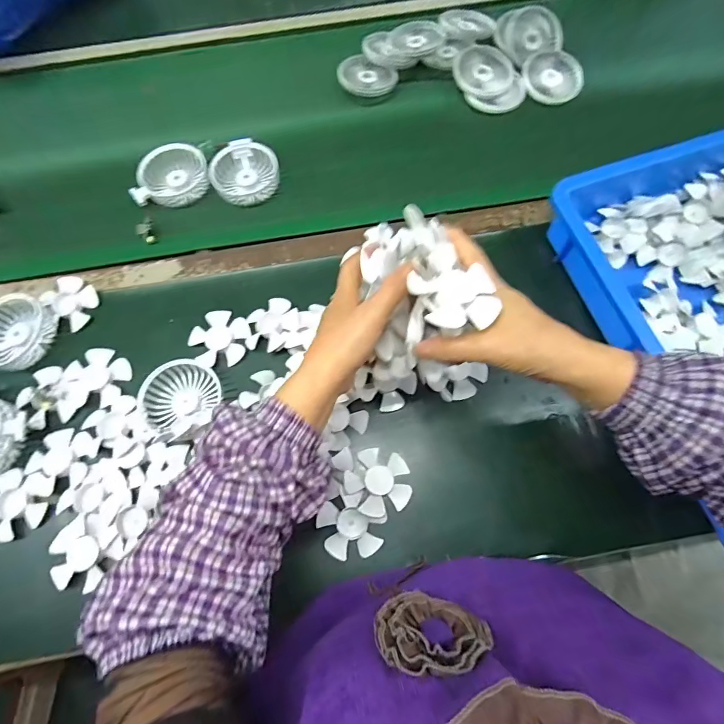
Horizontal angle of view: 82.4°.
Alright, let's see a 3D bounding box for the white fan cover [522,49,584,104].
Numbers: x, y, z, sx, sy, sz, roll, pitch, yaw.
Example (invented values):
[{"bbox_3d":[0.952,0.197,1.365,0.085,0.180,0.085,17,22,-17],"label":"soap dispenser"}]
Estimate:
[{"bbox_3d":[0.294,-0.443,0.633,0.089,0.019,0.089,18,79,9],"label":"white fan cover"}]

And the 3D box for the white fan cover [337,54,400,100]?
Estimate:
[{"bbox_3d":[0.011,-0.441,0.638,0.089,0.023,0.070,-17,71,-5],"label":"white fan cover"}]

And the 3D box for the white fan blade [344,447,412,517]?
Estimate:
[{"bbox_3d":[0.017,0.125,0.437,0.066,0.011,0.066,-1,69,2],"label":"white fan blade"}]

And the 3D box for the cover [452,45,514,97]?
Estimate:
[{"bbox_3d":[0.180,-0.442,0.626,0.075,0.017,0.089,-27,77,-2],"label":"cover"}]

